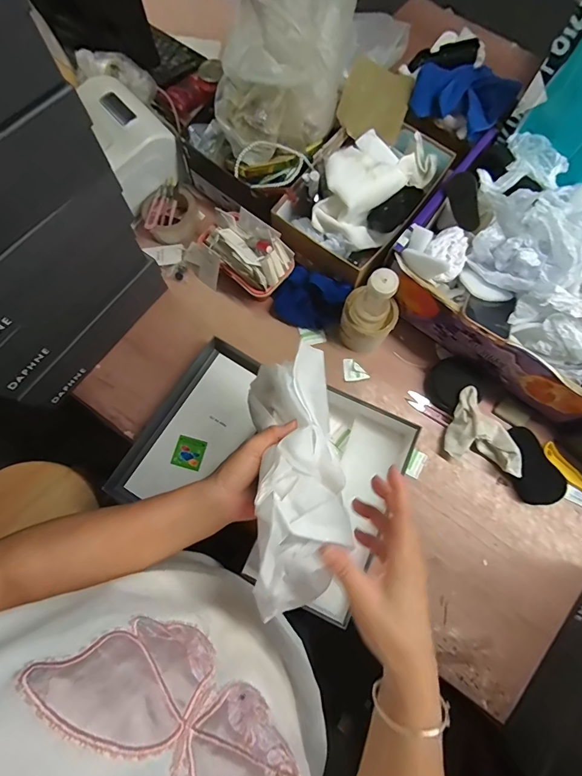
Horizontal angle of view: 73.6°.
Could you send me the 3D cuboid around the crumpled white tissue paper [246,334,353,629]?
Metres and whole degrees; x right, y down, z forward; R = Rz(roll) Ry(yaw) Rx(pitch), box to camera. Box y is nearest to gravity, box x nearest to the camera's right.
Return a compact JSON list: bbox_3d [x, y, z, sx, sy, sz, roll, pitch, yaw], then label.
[{"bbox_3d":[0.005,0.079,0.410,0.100,0.080,0.274,0,48,-1],"label":"crumpled white tissue paper"}]

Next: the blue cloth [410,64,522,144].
[{"bbox_3d":[0.294,-0.506,0.666,0.166,0.054,0.124,41,79,9],"label":"blue cloth"}]

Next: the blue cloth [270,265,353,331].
[{"bbox_3d":[0.032,-0.156,0.687,0.123,0.063,0.086,21,77,4],"label":"blue cloth"}]

